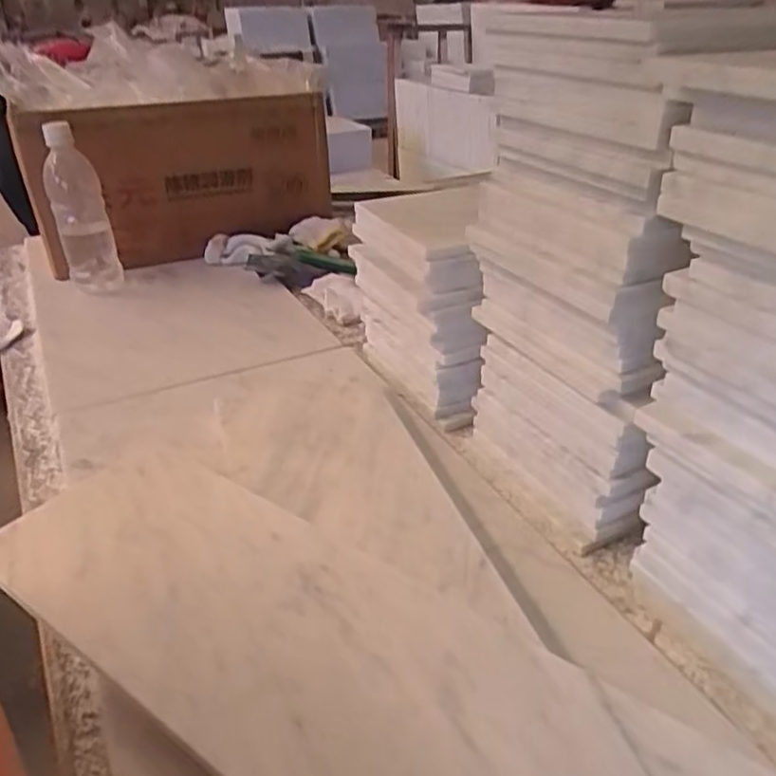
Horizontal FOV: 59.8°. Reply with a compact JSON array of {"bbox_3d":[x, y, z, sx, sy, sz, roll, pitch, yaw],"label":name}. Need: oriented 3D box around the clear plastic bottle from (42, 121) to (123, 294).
[{"bbox_3d":[-0.394,-0.227,0.870,0.072,0.201,0.052,-12,31,-16],"label":"clear plastic bottle"}]

